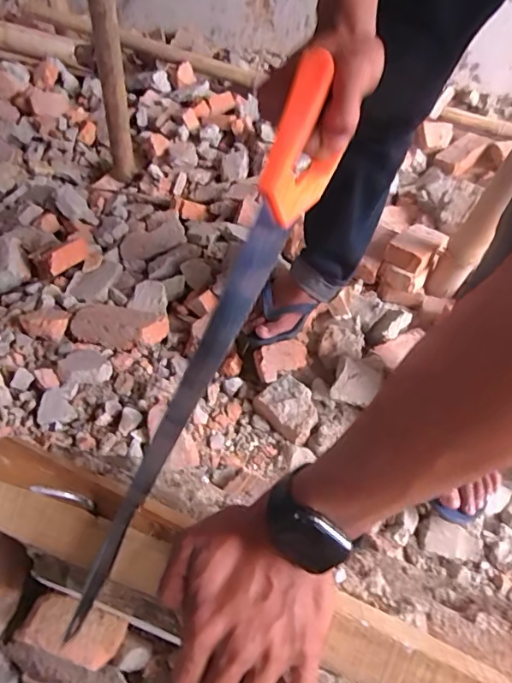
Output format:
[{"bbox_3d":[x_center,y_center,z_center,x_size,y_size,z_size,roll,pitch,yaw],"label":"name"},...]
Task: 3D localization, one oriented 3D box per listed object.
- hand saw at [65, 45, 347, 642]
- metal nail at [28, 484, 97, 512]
[{"bbox_3d":[-0.022,0.000,0.383,0.022,0.120,0.402,24,95,12],"label":"hand saw"},{"bbox_3d":[-0.128,0.105,0.327,0.008,0.054,0.006,-22,51,25],"label":"metal nail"}]

